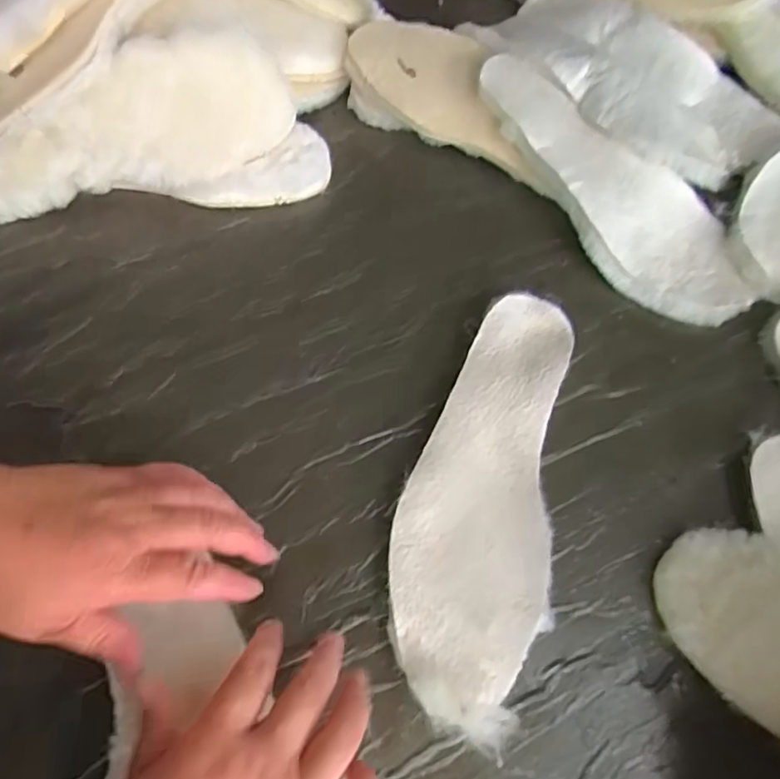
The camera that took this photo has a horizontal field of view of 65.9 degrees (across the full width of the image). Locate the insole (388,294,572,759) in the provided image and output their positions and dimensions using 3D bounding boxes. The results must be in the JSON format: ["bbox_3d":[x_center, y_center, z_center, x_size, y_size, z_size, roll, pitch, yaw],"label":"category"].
[{"bbox_3d":[0.060,0.062,0.388,0.091,0.025,0.278,13,64,5],"label":"insole"}]

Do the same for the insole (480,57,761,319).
[{"bbox_3d":[0.166,-0.156,0.473,0.265,0.020,0.099,40,79,6],"label":"insole"}]

